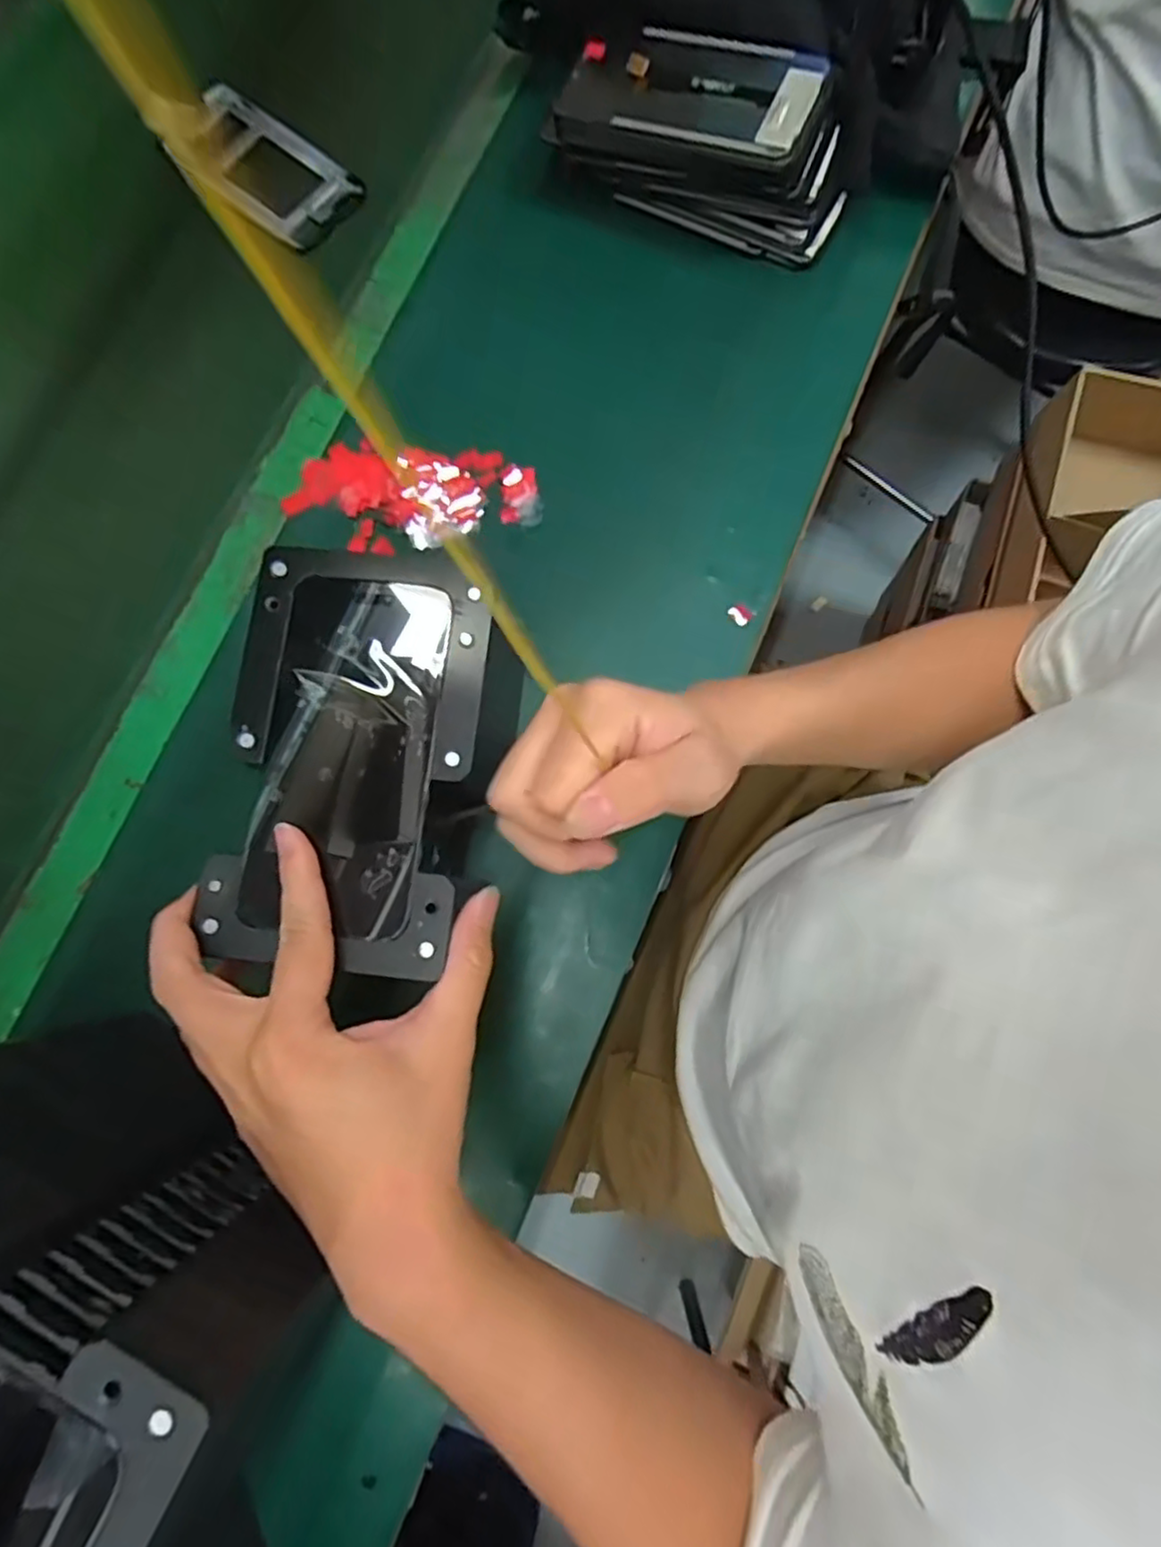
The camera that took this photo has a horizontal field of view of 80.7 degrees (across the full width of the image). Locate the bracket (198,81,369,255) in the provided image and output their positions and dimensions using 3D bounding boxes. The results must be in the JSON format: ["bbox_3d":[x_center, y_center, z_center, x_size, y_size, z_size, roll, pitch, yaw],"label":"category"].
[{"bbox_3d":[-0.235,-0.446,0.503,0.148,0.022,0.076,39,83,8],"label":"bracket"}]

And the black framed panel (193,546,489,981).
[{"bbox_3d":[-0.102,-0.009,0.304,0.106,0.006,0.181,5,80,2],"label":"black framed panel"}]

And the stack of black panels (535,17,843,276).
[{"bbox_3d":[0.079,-0.402,0.434,0.183,0.070,0.077,17,81,4],"label":"stack of black panels"}]

